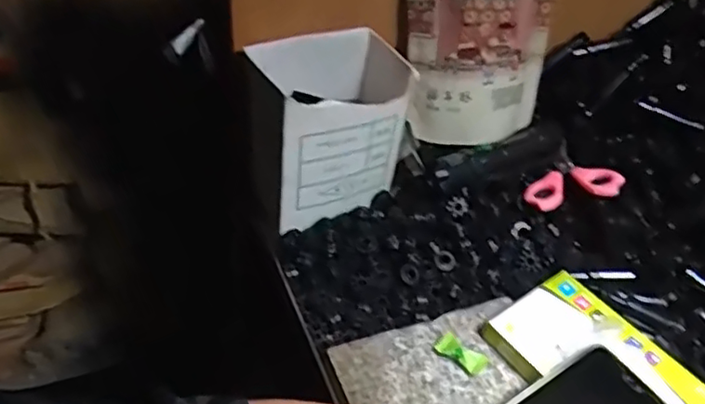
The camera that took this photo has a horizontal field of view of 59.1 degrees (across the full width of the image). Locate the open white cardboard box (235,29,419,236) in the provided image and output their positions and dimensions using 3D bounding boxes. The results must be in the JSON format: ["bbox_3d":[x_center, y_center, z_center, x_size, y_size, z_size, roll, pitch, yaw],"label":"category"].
[{"bbox_3d":[-0.021,-0.066,0.546,0.124,0.135,0.084,-18,47,-24],"label":"open white cardboard box"}]

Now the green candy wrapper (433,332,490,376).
[{"bbox_3d":[0.081,0.113,0.462,0.037,0.009,0.023,32,48,26],"label":"green candy wrapper"}]

